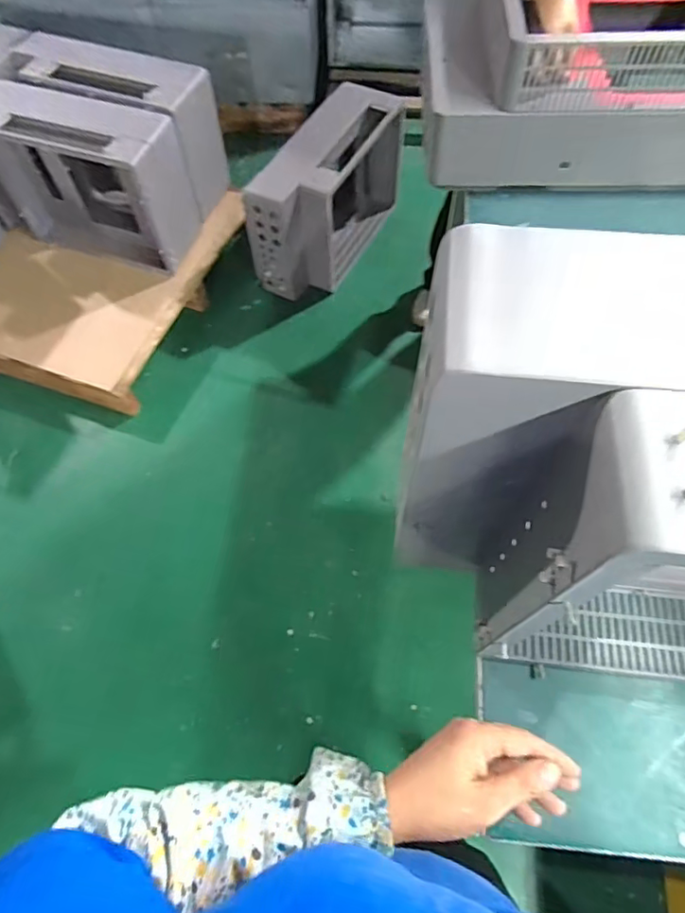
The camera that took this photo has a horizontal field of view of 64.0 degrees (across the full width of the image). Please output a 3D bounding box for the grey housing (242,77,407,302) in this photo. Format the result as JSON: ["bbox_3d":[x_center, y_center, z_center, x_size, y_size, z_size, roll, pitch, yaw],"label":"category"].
[{"bbox_3d":[-0.028,-0.798,1.680,0.228,0.390,0.566,28,67,14],"label":"grey housing"}]

